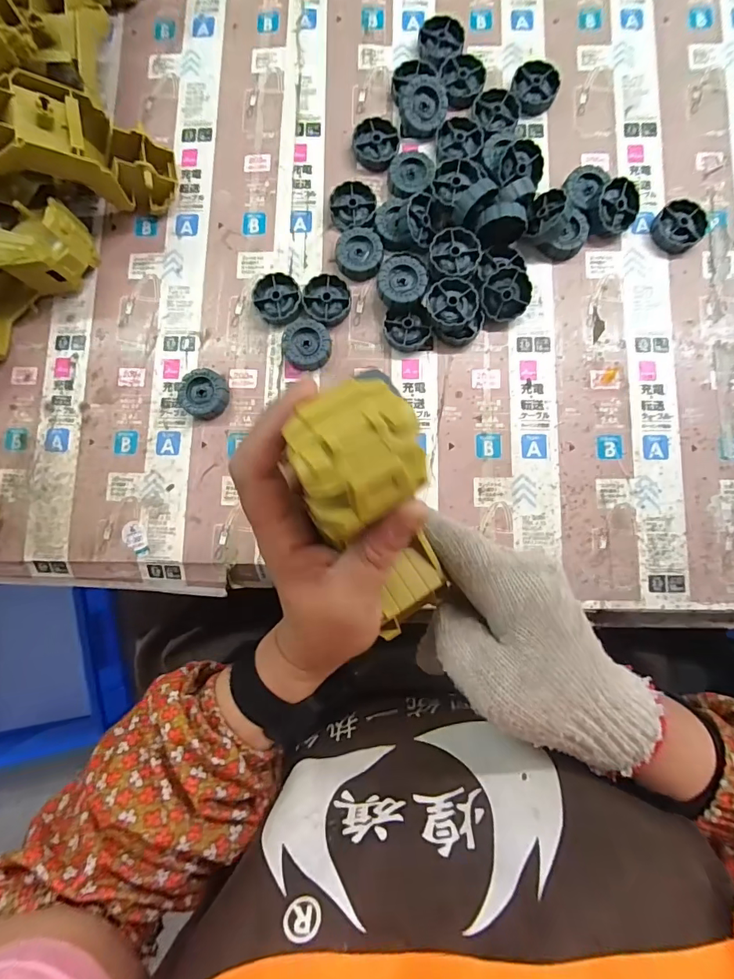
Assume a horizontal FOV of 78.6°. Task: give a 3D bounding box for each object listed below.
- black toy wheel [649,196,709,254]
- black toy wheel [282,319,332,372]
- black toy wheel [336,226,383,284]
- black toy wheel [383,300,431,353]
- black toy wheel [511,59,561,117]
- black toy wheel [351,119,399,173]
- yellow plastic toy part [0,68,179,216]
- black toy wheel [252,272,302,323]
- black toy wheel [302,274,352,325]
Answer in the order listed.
[{"bbox_3d":[0.255,-0.215,0.367,0.040,0.012,0.037,0,84,2],"label":"black toy wheel"},{"bbox_3d":[-0.049,-0.116,0.362,0.039,0.013,0.038,0,84,2],"label":"black toy wheel"},{"bbox_3d":[-0.005,-0.191,0.364,0.036,0.012,0.041,2,84,2],"label":"black toy wheel"},{"bbox_3d":[0.033,-0.129,0.362,0.036,0.015,0.035,0,84,2],"label":"black toy wheel"},{"bbox_3d":[0.142,-0.338,0.381,0.039,0.012,0.046,12,85,3],"label":"black toy wheel"},{"bbox_3d":[0.007,-0.288,0.374,0.036,0.012,0.039,0,84,2],"label":"black toy wheel"},{"bbox_3d":[-0.231,-0.258,0.325,0.173,0.048,0.063,-4,82,-36],"label":"yellow plastic toy part"},{"bbox_3d":[-0.071,-0.153,0.362,0.036,0.011,0.041,-32,84,-1],"label":"black toy wheel"},{"bbox_3d":[-0.032,-0.153,0.366,0.037,0.011,0.041,0,84,2],"label":"black toy wheel"}]

